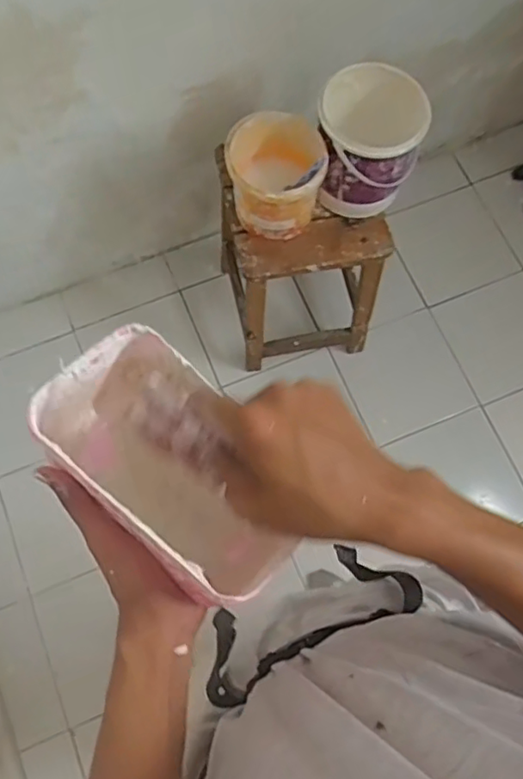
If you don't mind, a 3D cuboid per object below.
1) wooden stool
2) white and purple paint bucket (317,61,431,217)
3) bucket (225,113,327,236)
[{"bbox_3d":[0.078,-0.284,1.363,0.290,0.459,0.303,-11,73,-4],"label":"wooden stool"},{"bbox_3d":[0.178,-0.424,1.060,0.177,0.176,0.170,9,73,2],"label":"white and purple paint bucket"},{"bbox_3d":[0.021,-0.362,1.071,0.150,0.156,0.151,0,73,-1],"label":"bucket"}]

